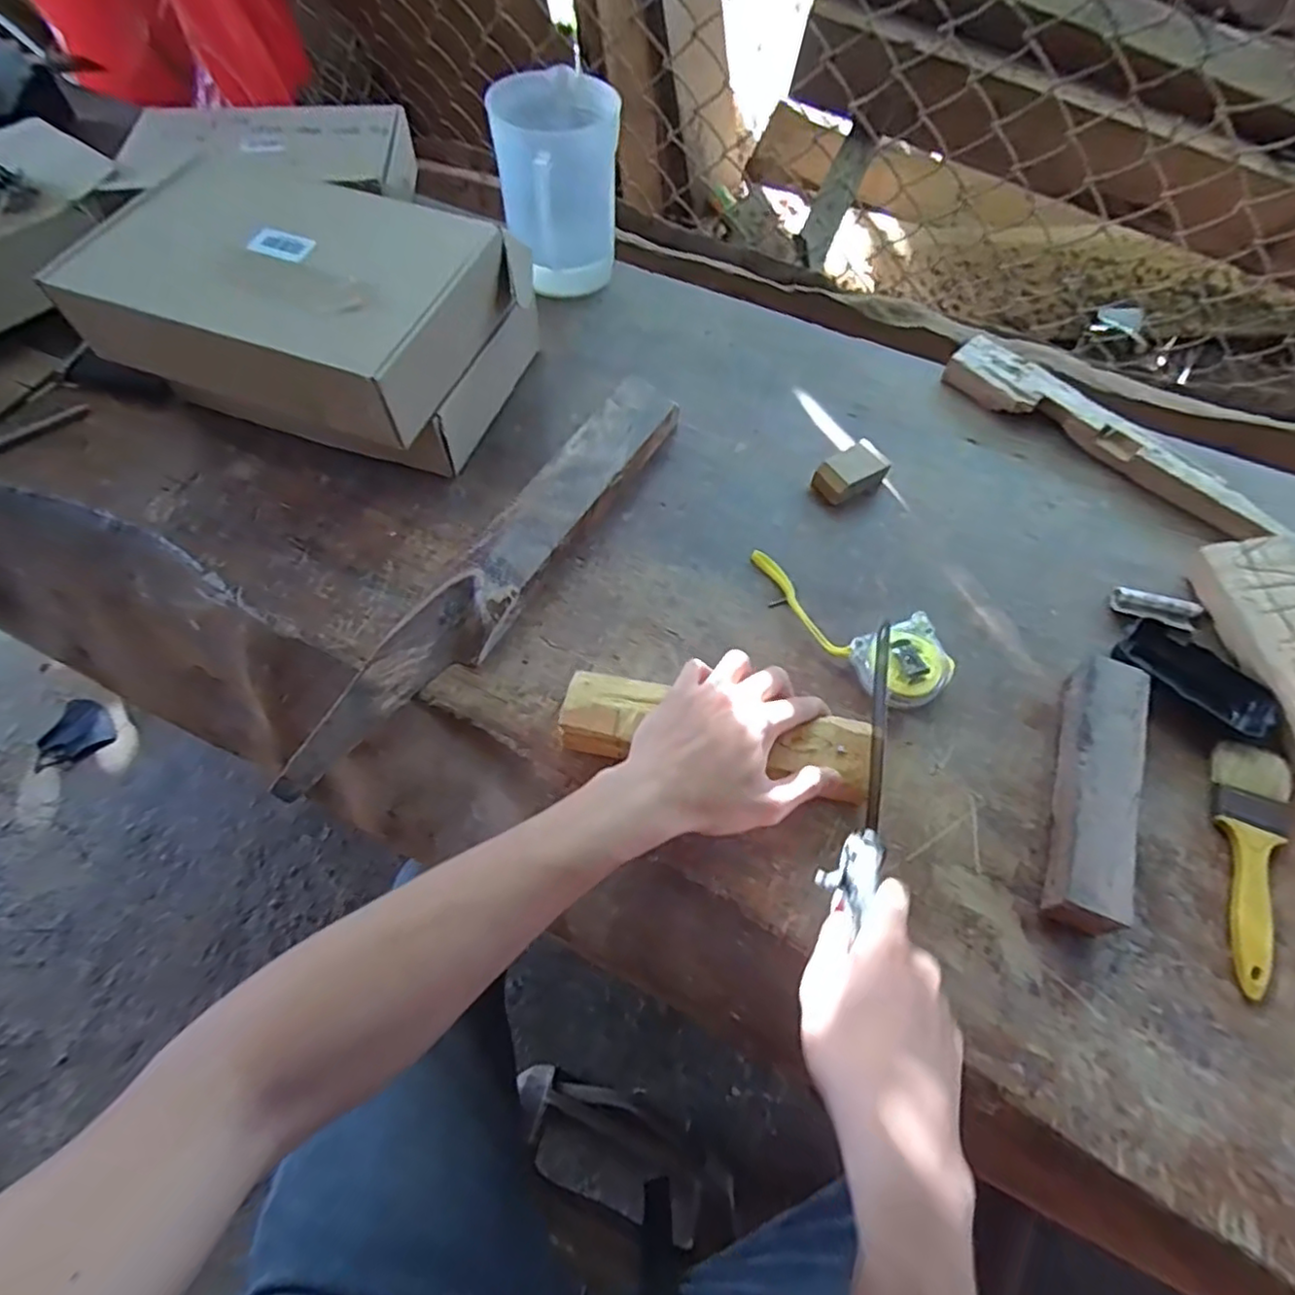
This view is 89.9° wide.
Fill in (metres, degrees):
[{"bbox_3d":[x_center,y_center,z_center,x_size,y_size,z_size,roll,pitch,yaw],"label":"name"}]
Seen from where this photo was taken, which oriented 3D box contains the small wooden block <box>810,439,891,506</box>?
[{"bbox_3d":[0.191,-0.164,0.614,0.064,0.027,0.038,-30,65,-16],"label":"small wooden block"}]

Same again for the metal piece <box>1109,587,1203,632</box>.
[{"bbox_3d":[0.436,-0.035,0.554,0.067,0.009,0.024,14,61,7],"label":"metal piece"}]

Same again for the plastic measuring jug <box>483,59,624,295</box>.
[{"bbox_3d":[-0.093,-0.486,0.700,0.122,0.162,0.152,-3,61,-3],"label":"plastic measuring jug"}]

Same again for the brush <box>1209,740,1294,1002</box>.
[{"bbox_3d":[0.428,0.152,0.454,0.051,0.015,0.176,19,62,9],"label":"brush"}]

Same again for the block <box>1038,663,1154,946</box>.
[{"bbox_3d":[0.319,0.101,0.465,0.046,0.043,0.194,23,63,11],"label":"block"}]

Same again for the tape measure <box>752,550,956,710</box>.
[{"bbox_3d":[0.169,-0.030,0.538,0.072,0.032,0.184,-32,66,-18],"label":"tape measure"}]

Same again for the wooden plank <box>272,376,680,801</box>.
[{"bbox_3d":[-0.118,-0.068,0.546,0.068,0.035,0.472,28,64,14],"label":"wooden plank"}]

